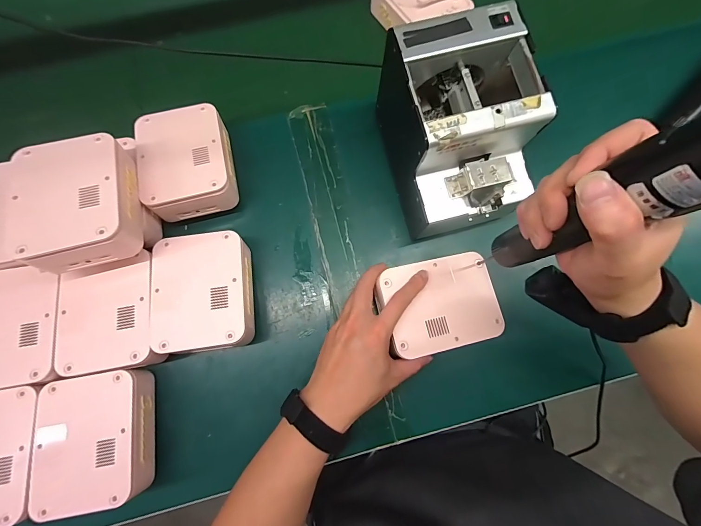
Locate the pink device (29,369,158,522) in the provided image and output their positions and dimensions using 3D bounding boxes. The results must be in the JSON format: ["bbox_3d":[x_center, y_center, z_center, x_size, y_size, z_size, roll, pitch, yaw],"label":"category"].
[{"bbox_3d":[-0.271,0.185,0.357,0.098,0.057,0.123,-9,78,-2],"label":"pink device"}]

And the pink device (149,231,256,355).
[{"bbox_3d":[-0.165,0.035,0.385,0.101,0.062,0.129,-9,78,-2],"label":"pink device"}]

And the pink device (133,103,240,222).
[{"bbox_3d":[-0.197,-0.122,0.411,0.098,0.069,0.129,-14,79,-3],"label":"pink device"}]

